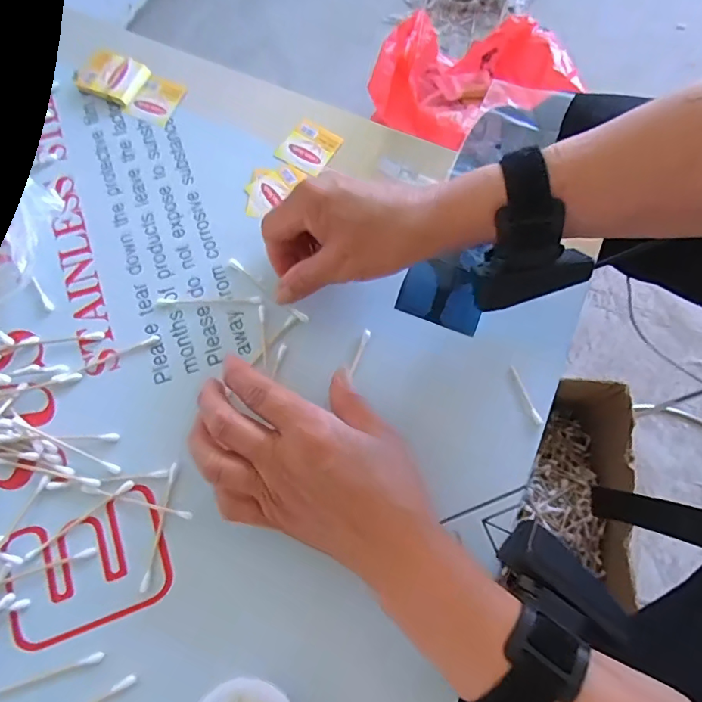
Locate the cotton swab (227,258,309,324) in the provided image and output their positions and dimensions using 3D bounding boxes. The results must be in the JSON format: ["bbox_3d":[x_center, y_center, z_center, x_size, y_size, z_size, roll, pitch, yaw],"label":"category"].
[{"bbox_3d":[-0.059,-0.043,0.361,0.073,0.004,0.007,39,73,12],"label":"cotton swab"}]

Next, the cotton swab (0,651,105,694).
[{"bbox_3d":[-0.174,0.181,0.280,0.071,0.004,0.006,-16,72,-8],"label":"cotton swab"}]

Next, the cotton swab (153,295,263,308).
[{"bbox_3d":[-0.101,-0.035,0.358,0.074,0.004,0.007,0,70,-2],"label":"cotton swab"}]

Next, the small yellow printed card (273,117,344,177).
[{"bbox_3d":[-0.033,-0.163,0.406,0.041,0.004,0.042,27,77,2],"label":"small yellow printed card"}]

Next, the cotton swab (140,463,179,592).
[{"bbox_3d":[-0.116,0.106,0.309,0.005,0.005,0.073,8,70,1],"label":"cotton swab"}]

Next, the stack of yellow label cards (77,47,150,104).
[{"bbox_3d":[-0.199,-0.227,0.419,0.051,0.011,0.042,22,71,6],"label":"stack of yellow label cards"}]

